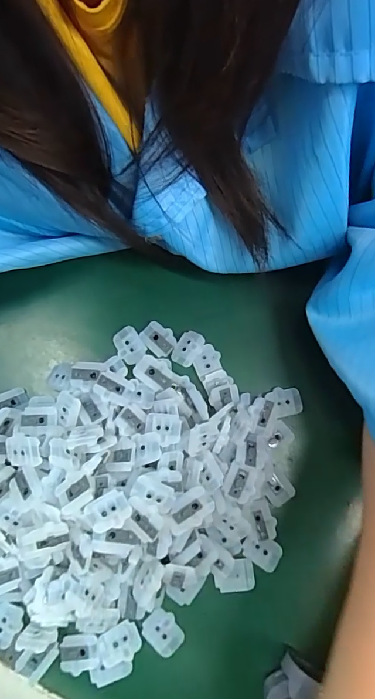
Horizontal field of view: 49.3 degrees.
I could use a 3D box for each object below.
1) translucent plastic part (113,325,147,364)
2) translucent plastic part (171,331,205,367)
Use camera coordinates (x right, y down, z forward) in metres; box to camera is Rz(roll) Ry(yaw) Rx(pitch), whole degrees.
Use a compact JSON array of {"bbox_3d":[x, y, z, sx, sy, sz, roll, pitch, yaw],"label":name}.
[{"bbox_3d":[-0.036,-0.002,0.250,0.016,0.004,0.023,-33,82,-7],"label":"translucent plastic part"},{"bbox_3d":[0.000,-0.001,0.248,0.015,0.005,0.021,30,80,5],"label":"translucent plastic part"}]

